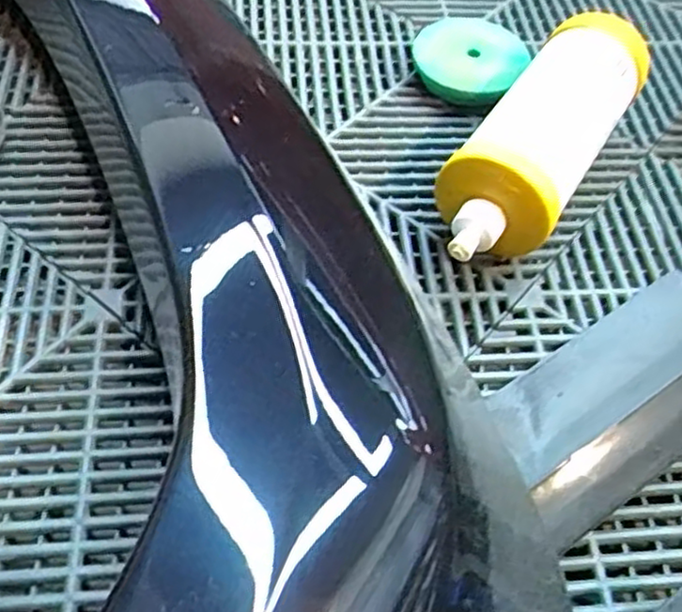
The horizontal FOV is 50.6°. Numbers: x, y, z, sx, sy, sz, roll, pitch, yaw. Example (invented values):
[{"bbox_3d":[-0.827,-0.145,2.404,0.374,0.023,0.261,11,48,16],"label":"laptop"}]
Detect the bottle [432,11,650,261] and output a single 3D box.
[{"bbox_3d":[0.142,-0.118,0.521,0.085,0.093,0.243,30,59,16],"label":"bottle"}]

